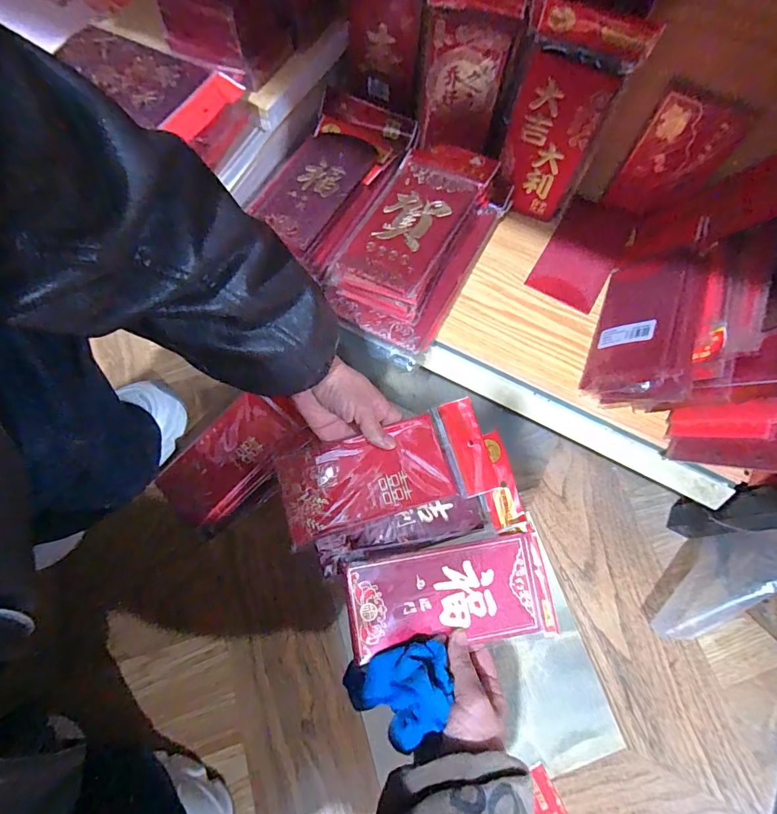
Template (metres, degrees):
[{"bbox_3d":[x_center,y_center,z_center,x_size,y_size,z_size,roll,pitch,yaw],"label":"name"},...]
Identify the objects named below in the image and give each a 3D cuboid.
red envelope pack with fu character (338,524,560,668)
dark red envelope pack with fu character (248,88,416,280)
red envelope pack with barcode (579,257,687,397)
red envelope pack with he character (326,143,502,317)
[{"bbox_3d":[0.055,0.169,0.401,0.181,0.010,0.087,-9,81,-5],"label":"red envelope pack with fu character"},{"bbox_3d":[-0.069,-0.282,0.547,0.123,0.025,0.256,24,71,8],"label":"dark red envelope pack with fu character"},{"bbox_3d":[0.269,-0.092,0.484,0.013,0.093,0.169,36,68,-32],"label":"red envelope pack with barcode"},{"bbox_3d":[0.027,-0.208,0.500,0.102,0.030,0.213,27,72,8],"label":"red envelope pack with he character"}]

